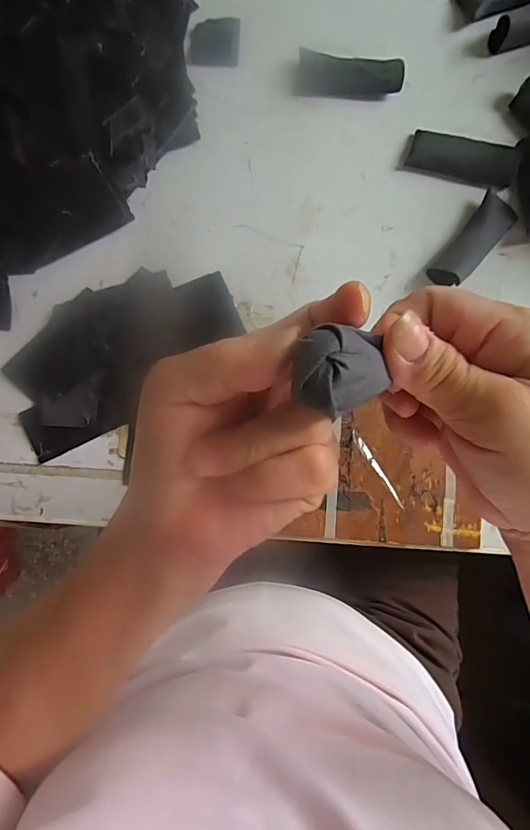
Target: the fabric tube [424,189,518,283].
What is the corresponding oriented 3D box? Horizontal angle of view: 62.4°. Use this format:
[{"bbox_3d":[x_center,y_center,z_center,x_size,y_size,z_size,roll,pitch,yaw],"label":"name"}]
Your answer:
[{"bbox_3d":[0.201,-0.166,0.423,0.037,0.024,0.104,39,85,4],"label":"fabric tube"}]

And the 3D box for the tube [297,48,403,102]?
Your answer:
[{"bbox_3d":[0.087,-0.349,0.450,0.106,0.021,0.034,7,84,1],"label":"tube"}]

